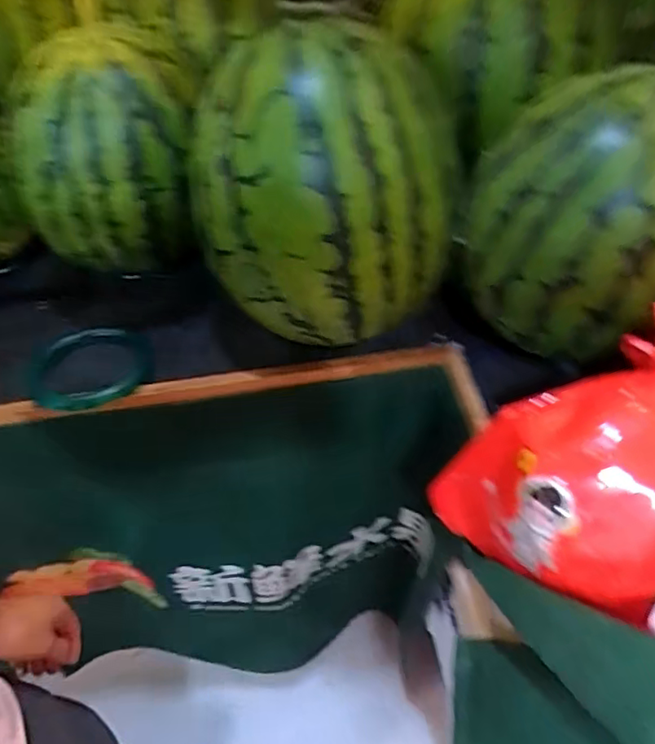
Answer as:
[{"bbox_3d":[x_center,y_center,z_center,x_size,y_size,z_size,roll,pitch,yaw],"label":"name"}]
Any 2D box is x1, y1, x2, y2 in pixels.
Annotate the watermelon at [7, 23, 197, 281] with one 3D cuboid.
[{"bbox_3d":[-0.247,-0.227,0.626,0.177,0.205,0.193,-12,51,-9],"label":"watermelon"}]

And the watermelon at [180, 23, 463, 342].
[{"bbox_3d":[-0.007,-0.174,0.543,0.230,0.234,0.205,-14,51,-11],"label":"watermelon"}]

